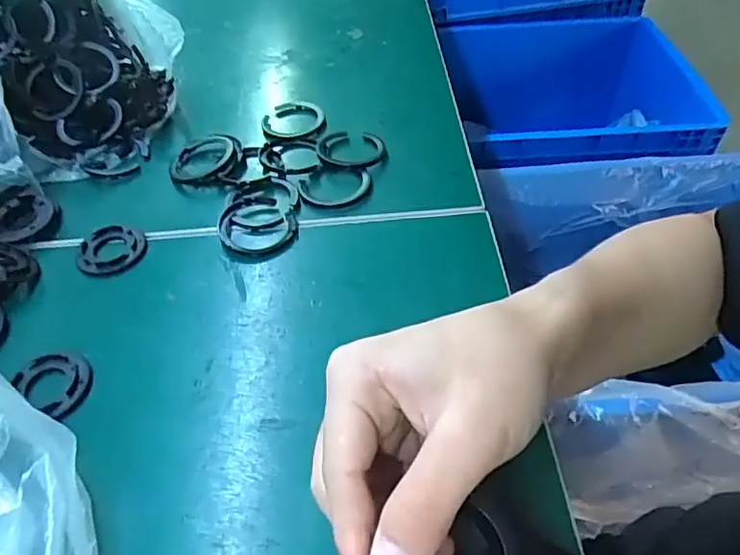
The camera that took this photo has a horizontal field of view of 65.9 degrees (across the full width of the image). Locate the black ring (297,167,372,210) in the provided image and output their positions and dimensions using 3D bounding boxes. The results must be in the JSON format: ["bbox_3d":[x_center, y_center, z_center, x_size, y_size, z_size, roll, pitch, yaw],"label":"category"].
[{"bbox_3d":[-0.024,-0.063,0.398,0.050,0.005,0.050,-3,46,3],"label":"black ring"}]

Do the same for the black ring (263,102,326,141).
[{"bbox_3d":[-0.061,-0.123,0.453,0.049,0.008,0.050,-3,46,3],"label":"black ring"}]

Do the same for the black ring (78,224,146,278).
[{"bbox_3d":[-0.166,-0.017,0.369,0.041,0.006,0.040,-3,46,3],"label":"black ring"}]

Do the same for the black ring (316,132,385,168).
[{"bbox_3d":[-0.014,-0.095,0.421,0.049,0.008,0.049,-2,48,2],"label":"black ring"}]

